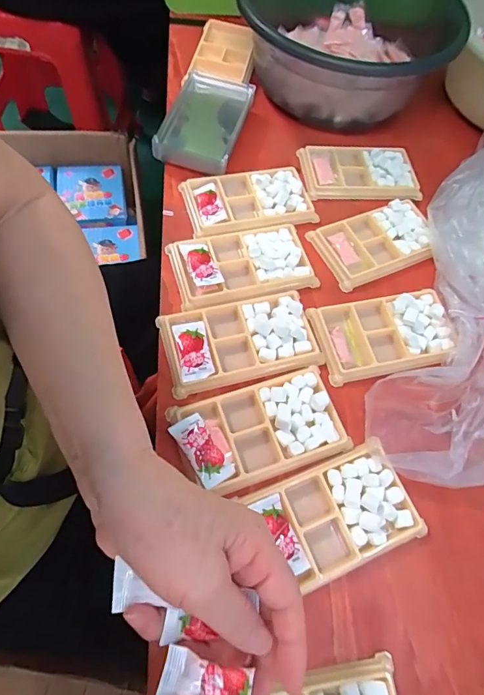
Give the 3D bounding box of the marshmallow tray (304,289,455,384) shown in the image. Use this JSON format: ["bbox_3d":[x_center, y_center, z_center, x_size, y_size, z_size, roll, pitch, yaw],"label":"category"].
[{"bbox_3d":[0.134,-0.012,0.395,0.128,0.019,0.073,-10,66,-11],"label":"marshmallow tray"}]

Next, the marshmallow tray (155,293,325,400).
[{"bbox_3d":[-0.002,-0.007,0.371,0.131,0.015,0.074,-10,66,-11],"label":"marshmallow tray"}]

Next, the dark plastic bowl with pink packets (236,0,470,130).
[{"bbox_3d":[0.127,-0.399,0.527,0.242,0.109,0.311,20,64,3],"label":"dark plastic bowl with pink packets"}]

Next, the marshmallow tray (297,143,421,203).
[{"bbox_3d":[0.139,-0.207,0.491,0.135,0.018,0.076,-1,64,-7],"label":"marshmallow tray"}]

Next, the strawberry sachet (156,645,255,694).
[{"bbox_3d":[-0.018,0.173,0.211,0.047,0.010,0.026,17,64,7],"label":"strawberry sachet"}]

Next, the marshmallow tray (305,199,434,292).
[{"bbox_3d":[0.144,-0.115,0.447,0.129,0.018,0.076,-24,69,-17],"label":"marshmallow tray"}]

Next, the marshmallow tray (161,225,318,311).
[{"bbox_3d":[0.000,-0.080,0.406,0.130,0.015,0.079,-11,66,-12],"label":"marshmallow tray"}]

